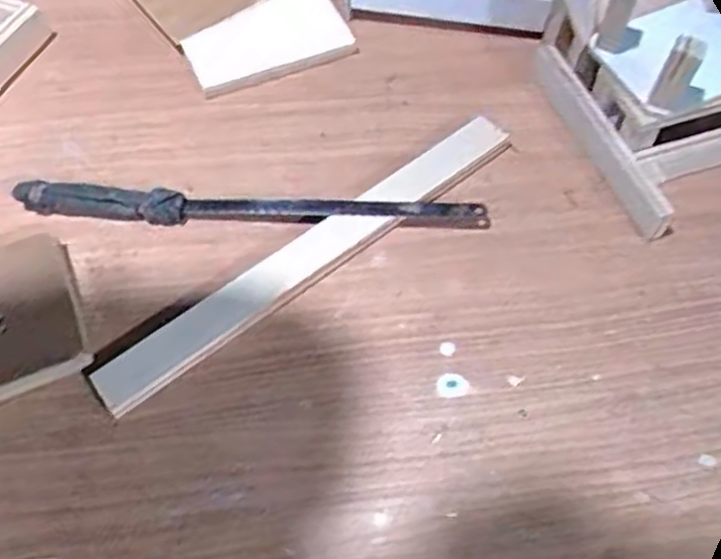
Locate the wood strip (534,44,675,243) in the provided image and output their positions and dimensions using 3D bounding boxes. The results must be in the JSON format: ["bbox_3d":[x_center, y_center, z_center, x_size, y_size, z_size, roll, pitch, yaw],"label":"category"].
[{"bbox_3d":[0.166,-0.106,0.534,0.023,0.025,0.176,-18,61,-12],"label":"wood strip"}]

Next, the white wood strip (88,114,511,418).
[{"bbox_3d":[-0.025,-0.022,0.485,0.321,0.013,0.034,-35,66,-21],"label":"white wood strip"}]

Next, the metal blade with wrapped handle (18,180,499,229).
[{"bbox_3d":[-0.072,-0.045,0.492,0.309,0.019,0.020,3,58,0],"label":"metal blade with wrapped handle"}]

